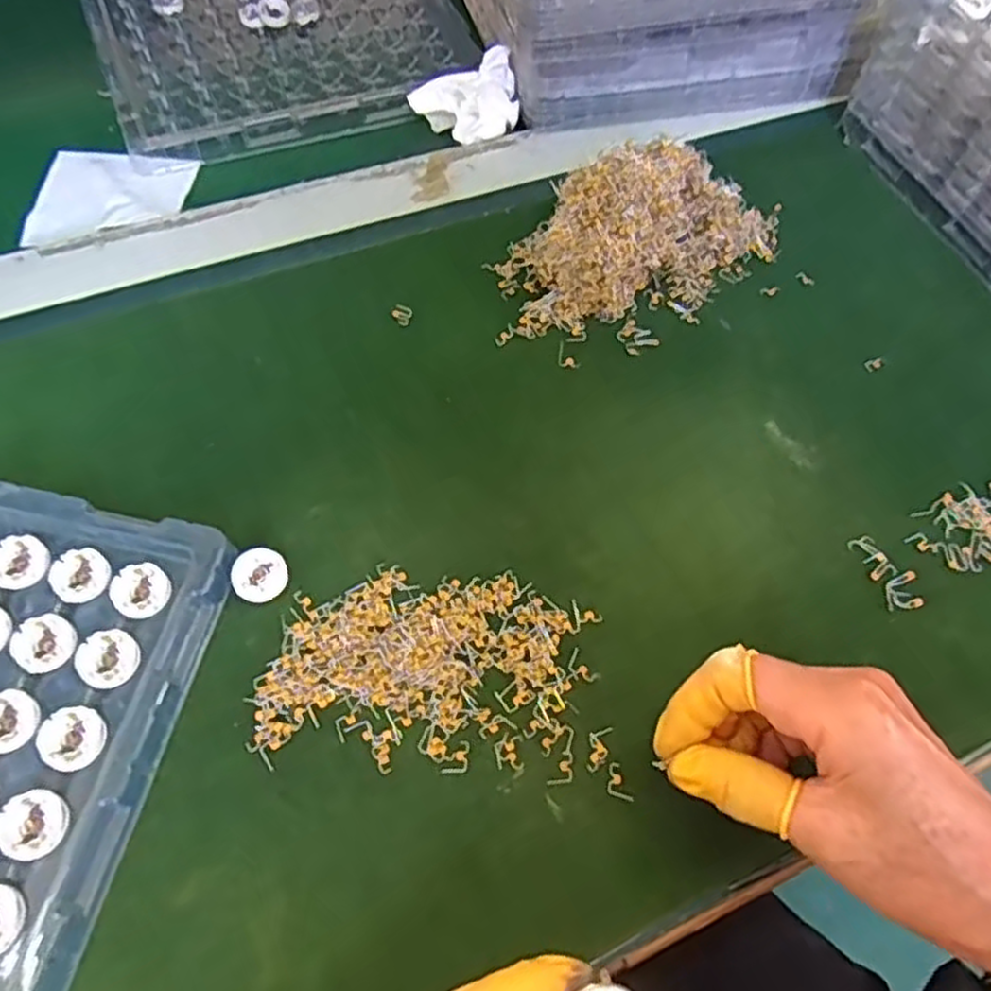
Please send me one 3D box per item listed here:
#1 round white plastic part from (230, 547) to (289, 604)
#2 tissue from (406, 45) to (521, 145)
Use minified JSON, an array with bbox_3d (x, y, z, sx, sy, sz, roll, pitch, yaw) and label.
[{"bbox_3d":[-0.104,0.035,0.333,0.023,0.004,0.023,4,79,-22],"label":"round white plastic part"},{"bbox_3d":[-0.019,-0.262,0.501,0.073,0.030,0.051,-24,64,-17],"label":"tissue"}]

